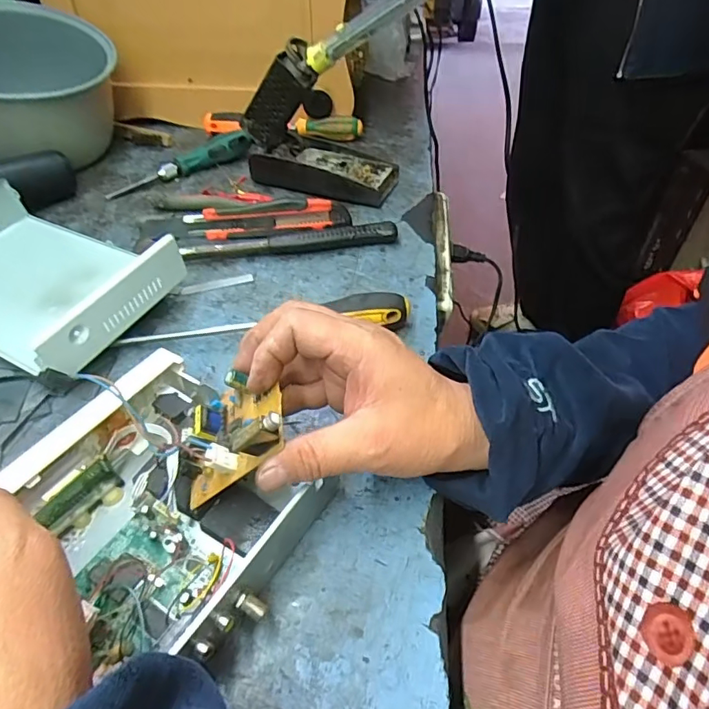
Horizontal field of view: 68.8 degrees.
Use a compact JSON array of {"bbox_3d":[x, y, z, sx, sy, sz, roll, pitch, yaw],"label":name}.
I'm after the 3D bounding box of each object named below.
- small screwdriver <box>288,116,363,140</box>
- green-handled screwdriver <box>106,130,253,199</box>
[{"bbox_3d":[-0.040,-0.301,0.689,0.098,0.031,0.021,5,46,5],"label":"small screwdriver"},{"bbox_3d":[-0.206,-0.231,0.615,0.176,0.026,0.027,-27,52,-24],"label":"green-handled screwdriver"}]

